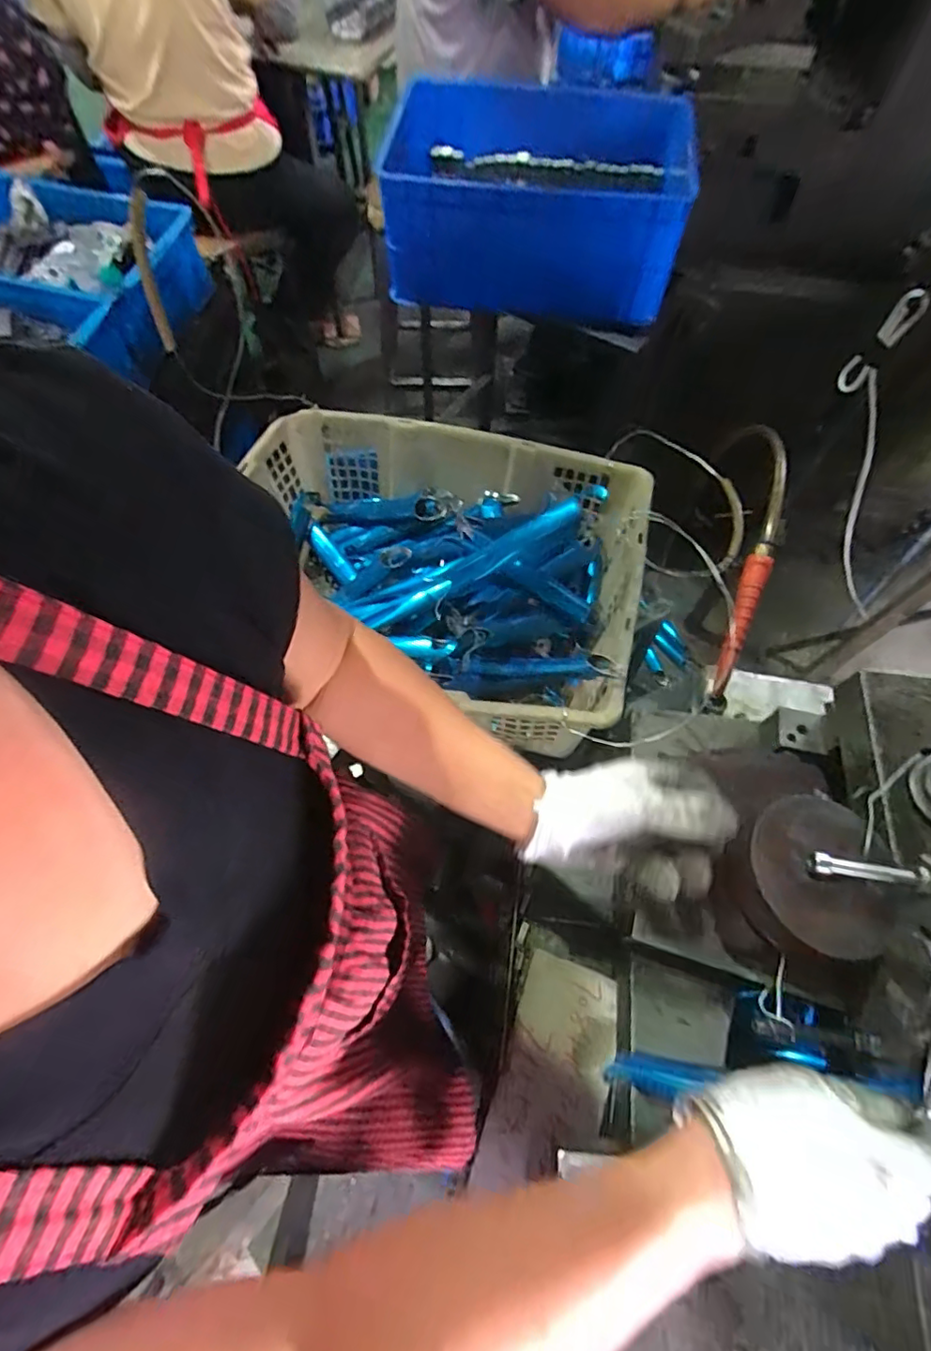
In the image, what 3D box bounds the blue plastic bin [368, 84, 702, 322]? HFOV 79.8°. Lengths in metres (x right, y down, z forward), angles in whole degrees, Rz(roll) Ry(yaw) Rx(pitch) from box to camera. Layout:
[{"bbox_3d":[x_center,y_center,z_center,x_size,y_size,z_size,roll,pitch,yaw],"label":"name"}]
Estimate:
[{"bbox_3d":[0.139,-0.902,1.044,0.507,0.191,0.442,11,65,4],"label":"blue plastic bin"}]

